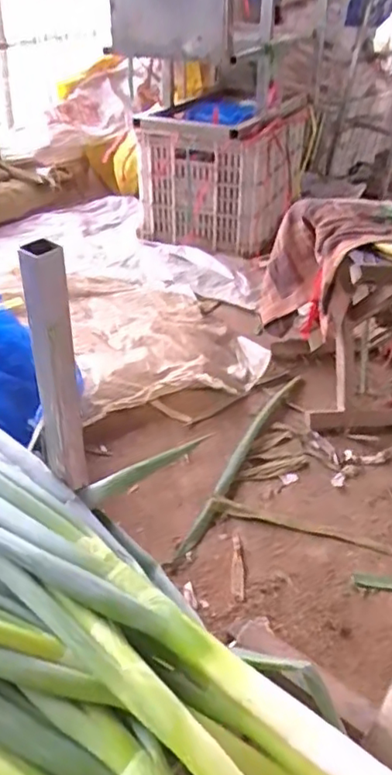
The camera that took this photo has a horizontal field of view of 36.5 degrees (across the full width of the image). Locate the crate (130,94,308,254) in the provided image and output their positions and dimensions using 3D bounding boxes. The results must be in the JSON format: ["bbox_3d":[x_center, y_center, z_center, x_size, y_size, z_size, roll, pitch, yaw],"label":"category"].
[{"bbox_3d":[0.090,-0.648,1.747,0.371,0.326,0.487,17,38,15],"label":"crate"}]

